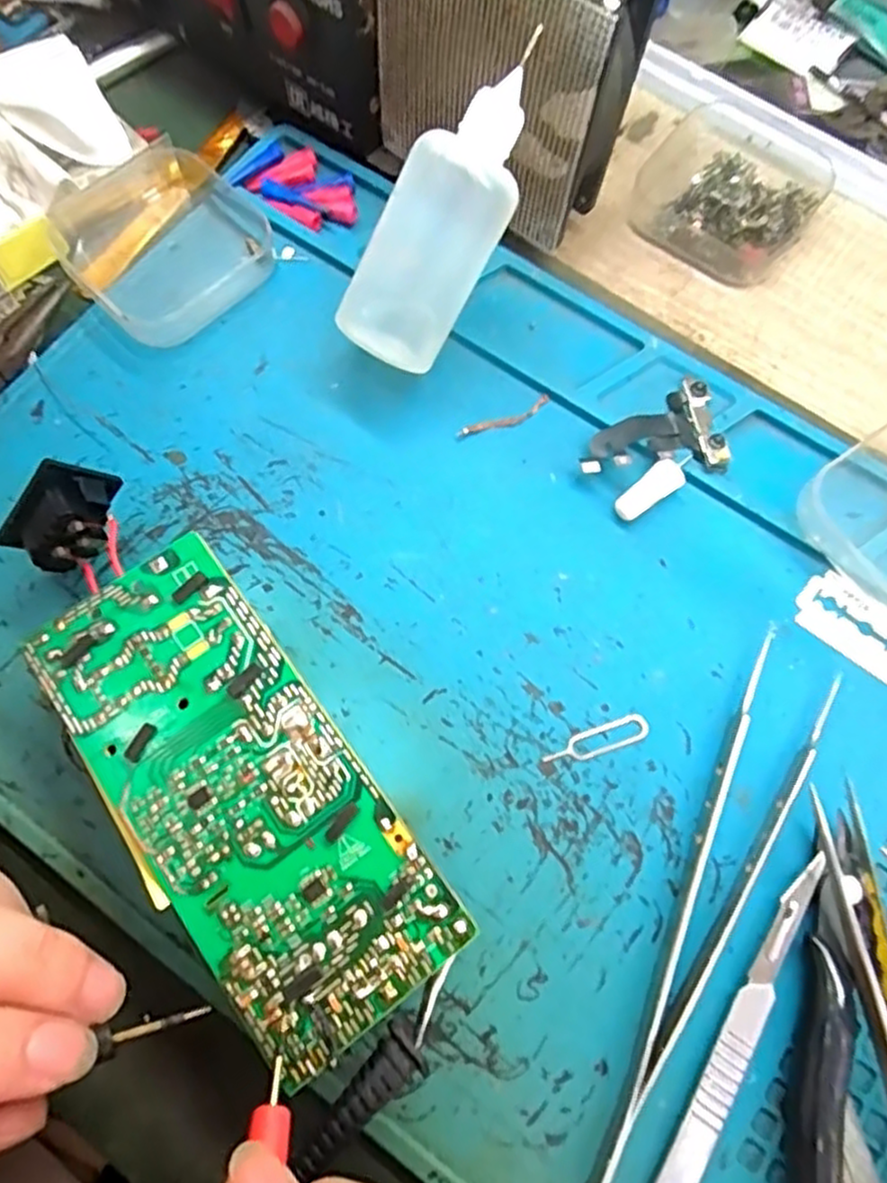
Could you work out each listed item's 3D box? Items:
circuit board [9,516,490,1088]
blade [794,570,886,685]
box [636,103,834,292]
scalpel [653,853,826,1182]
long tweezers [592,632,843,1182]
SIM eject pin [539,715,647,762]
[{"bbox_3d":[-0.054,0.053,0.194,0.056,0.024,0.131,-36,76,-12],"label":"circuit board"},{"bbox_3d":[0.132,0.012,0.223,0.043,0.004,0.021,37,81,11],"label":"blade"},{"bbox_3d":[0.109,-0.153,0.268,0.061,0.021,0.061,33,74,9],"label":"box"},{"bbox_3d":[0.068,0.130,0.181,0.009,0.006,0.131,31,74,9],"label":"scalpel"},{"bbox_3d":[0.074,0.085,0.194,0.024,0.009,0.150,28,74,8],"label":"long tweezers"},{"bbox_3d":[0.045,0.045,0.211,0.033,0.004,0.008,-19,79,-5],"label":"SIM eject pin"}]

